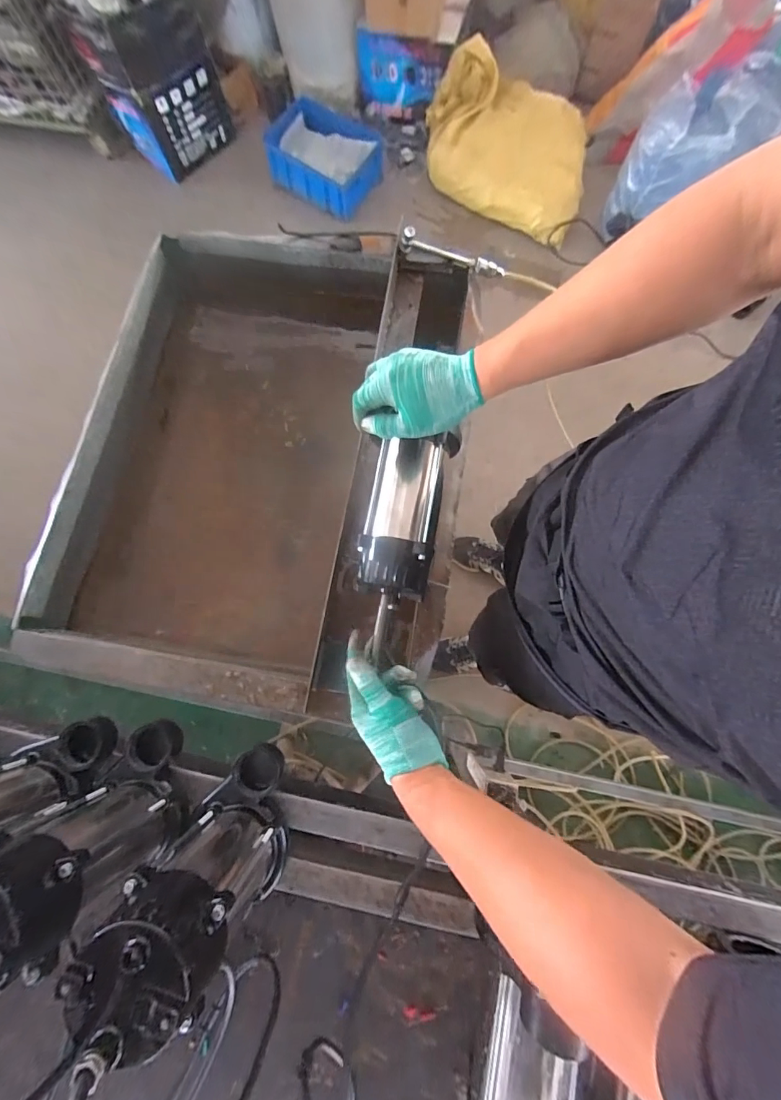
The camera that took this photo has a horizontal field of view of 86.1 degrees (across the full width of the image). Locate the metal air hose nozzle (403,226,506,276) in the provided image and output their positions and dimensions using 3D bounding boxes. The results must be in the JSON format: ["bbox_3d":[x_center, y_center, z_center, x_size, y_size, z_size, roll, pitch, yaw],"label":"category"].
[{"bbox_3d":[0.103,-0.475,0.672,0.174,0.031,0.020,10,78,-12],"label":"metal air hose nozzle"}]

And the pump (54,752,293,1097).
[{"bbox_3d":[-0.178,0.297,0.398,0.098,0.232,0.141,-6,78,-1],"label":"pump"}]

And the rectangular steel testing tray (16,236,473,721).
[{"bbox_3d":[-0.210,-0.146,0.752,0.578,0.251,0.748,9,78,2],"label":"rectangular steel testing tray"}]

